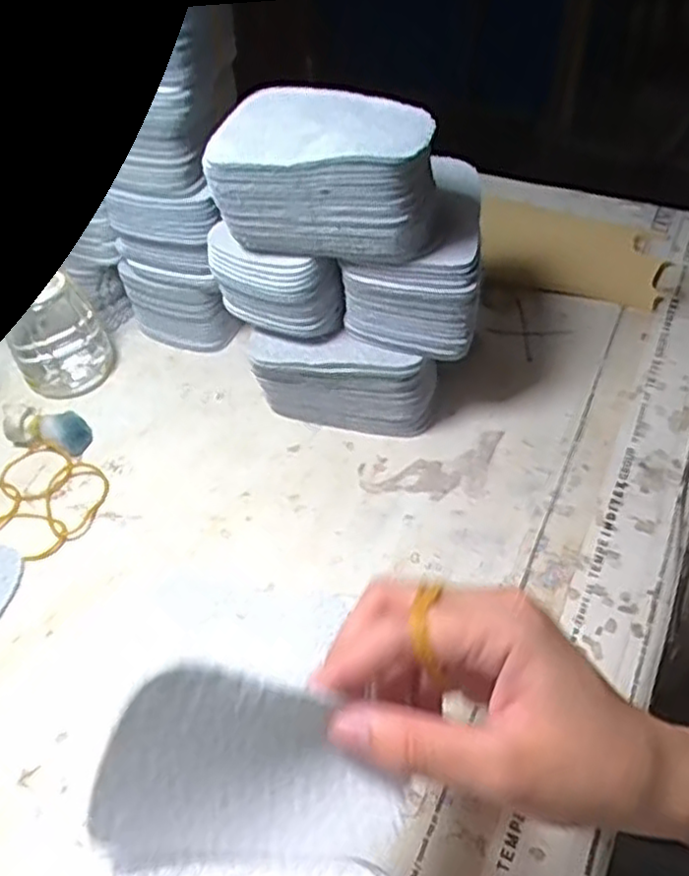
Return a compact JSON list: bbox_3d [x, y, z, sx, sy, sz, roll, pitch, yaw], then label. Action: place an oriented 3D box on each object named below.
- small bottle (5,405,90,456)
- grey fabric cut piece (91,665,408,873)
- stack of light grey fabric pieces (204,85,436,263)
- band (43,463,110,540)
[{"bbox_3d":[-0.182,-0.006,0.443,0.049,0.020,0.022,8,49,12],"label":"small bottle"},{"bbox_3d":[-0.027,0.104,0.226,0.094,0.068,0.011,3,15,-16],"label":"grey fabric cut piece"},{"bbox_3d":[-0.008,-0.127,0.350,0.101,0.057,0.066,9,48,12],"label":"stack of light grey fabric pieces"},{"bbox_3d":[-0.158,0.035,0.417,0.037,0.004,0.048,14,53,9],"label":"band"}]

